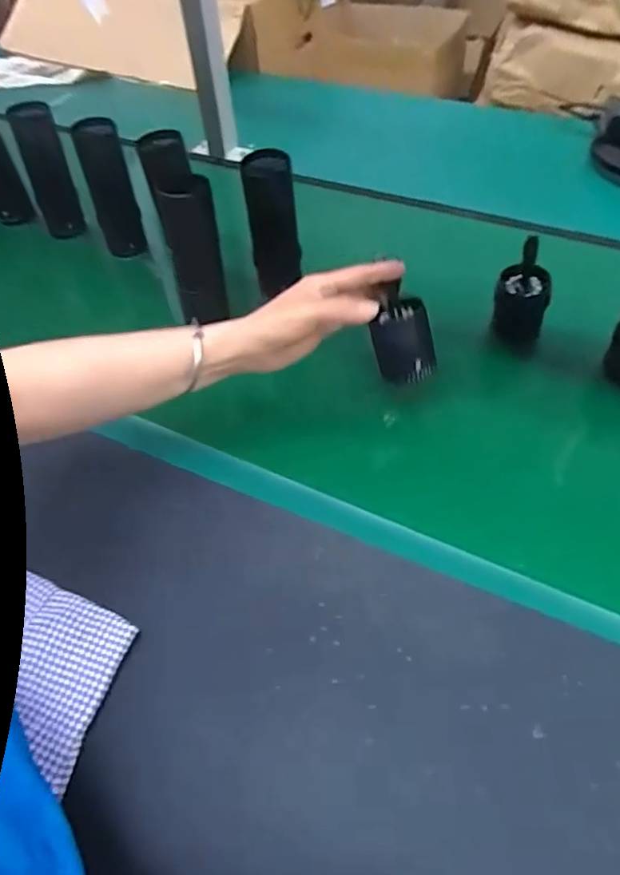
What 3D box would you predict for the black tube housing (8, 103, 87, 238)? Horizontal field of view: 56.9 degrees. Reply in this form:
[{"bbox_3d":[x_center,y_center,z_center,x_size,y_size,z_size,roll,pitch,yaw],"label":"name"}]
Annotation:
[{"bbox_3d":[-0.361,-0.365,0.794,0.063,0.157,0.058,-22,54,-13],"label":"black tube housing"}]

